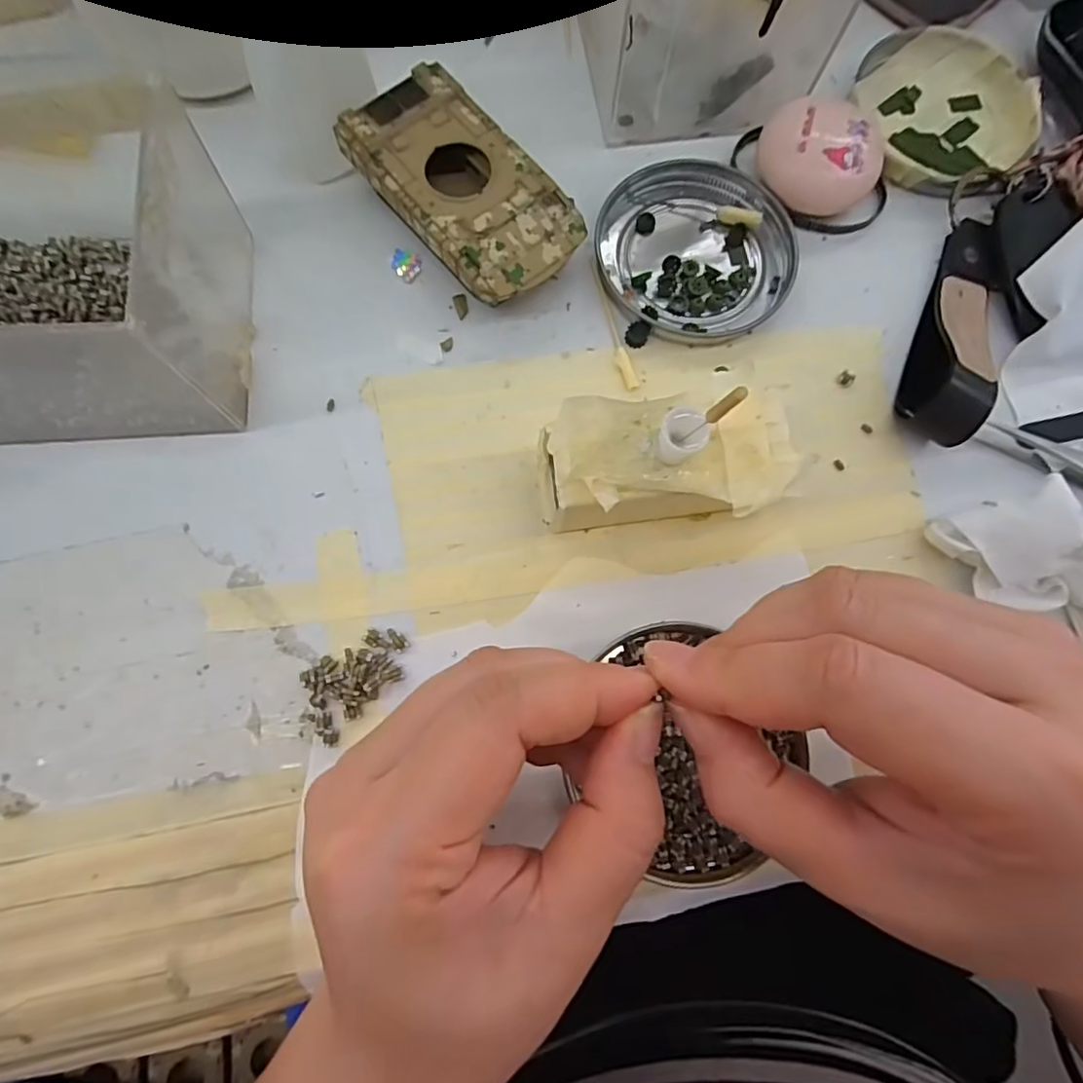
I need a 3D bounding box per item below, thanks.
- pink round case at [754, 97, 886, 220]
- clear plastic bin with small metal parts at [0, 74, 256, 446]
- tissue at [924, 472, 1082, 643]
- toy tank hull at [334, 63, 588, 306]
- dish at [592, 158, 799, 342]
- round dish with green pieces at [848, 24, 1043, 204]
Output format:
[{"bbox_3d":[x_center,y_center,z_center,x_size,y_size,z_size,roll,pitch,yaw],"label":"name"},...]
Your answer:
[{"bbox_3d":[0.111,-0.152,0.243,0.048,0.024,0.039,27,78,4],"label":"pink round case"},{"bbox_3d":[-0.199,-0.088,0.196,0.180,0.069,0.100,-1,78,-2],"label":"clear plastic bin with small metal parts"},{"bbox_3d":[0.178,0.007,0.207,0.075,0.025,0.037,27,78,4],"label":"tissue"},{"bbox_3d":[-0.030,-0.132,0.233,0.053,0.025,0.094,-40,82,-9],"label":"toy tank hull"},{"bbox_3d":[0.062,-0.118,0.242,0.076,0.008,0.075,0,77,-2],"label":"dish"},{"bbox_3d":[0.173,-0.189,0.262,0.077,0.013,0.077,0,77,-2],"label":"round dish with green pieces"}]

